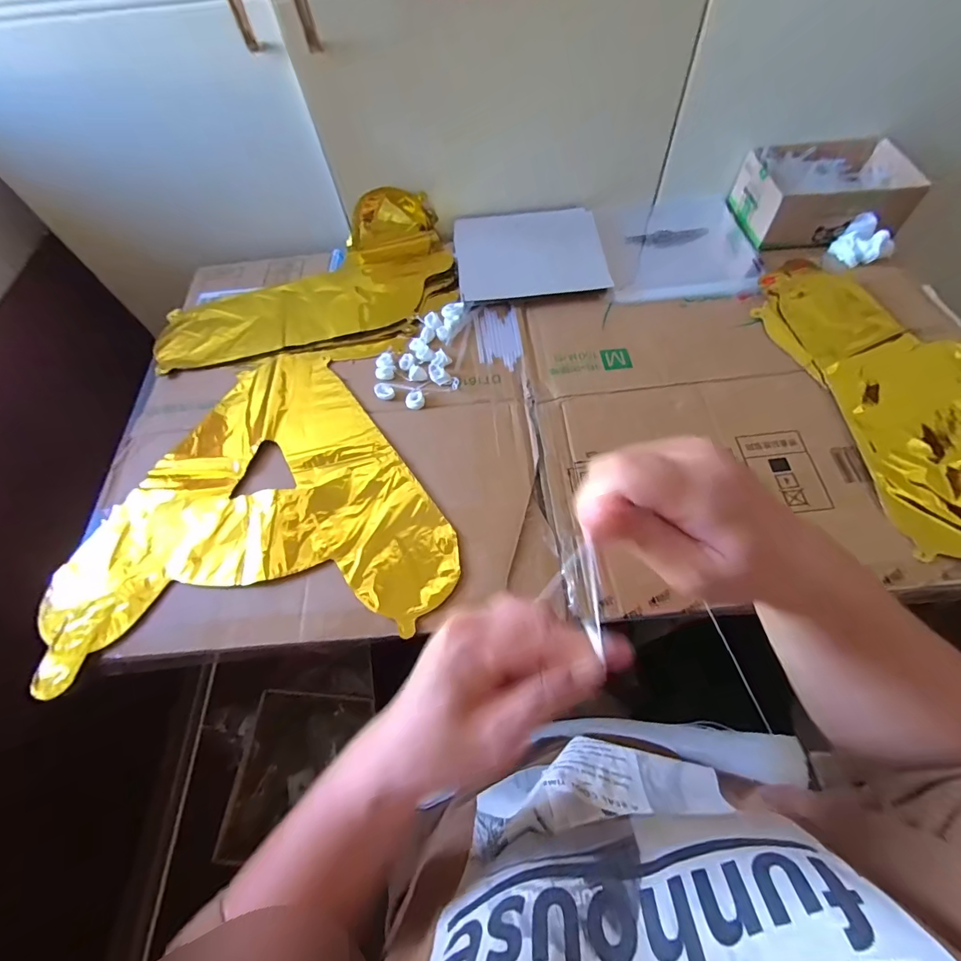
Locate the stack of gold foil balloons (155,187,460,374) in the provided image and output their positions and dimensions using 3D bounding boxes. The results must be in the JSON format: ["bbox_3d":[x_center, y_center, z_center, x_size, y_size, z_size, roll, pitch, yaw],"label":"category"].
[{"bbox_3d":[-0.235,-0.256,0.592,0.404,0.067,0.241,-13,61,-2],"label":"stack of gold foil balloons"}]

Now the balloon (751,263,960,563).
[{"bbox_3d":[0.464,-0.090,0.462,0.199,0.016,0.414,-10,62,-2],"label":"balloon"}]

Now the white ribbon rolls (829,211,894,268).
[{"bbox_3d":[0.493,-0.307,0.564,0.047,0.039,0.053,-26,63,-10],"label":"white ribbon rolls"}]

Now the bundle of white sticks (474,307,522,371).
[{"bbox_3d":[0.022,-0.183,0.562,0.055,0.004,0.106,-5,62,1],"label":"bundle of white sticks"}]

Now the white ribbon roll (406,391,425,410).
[{"bbox_3d":[-0.075,-0.092,0.505,0.021,0.008,0.022,-2,62,3],"label":"white ribbon roll"}]

